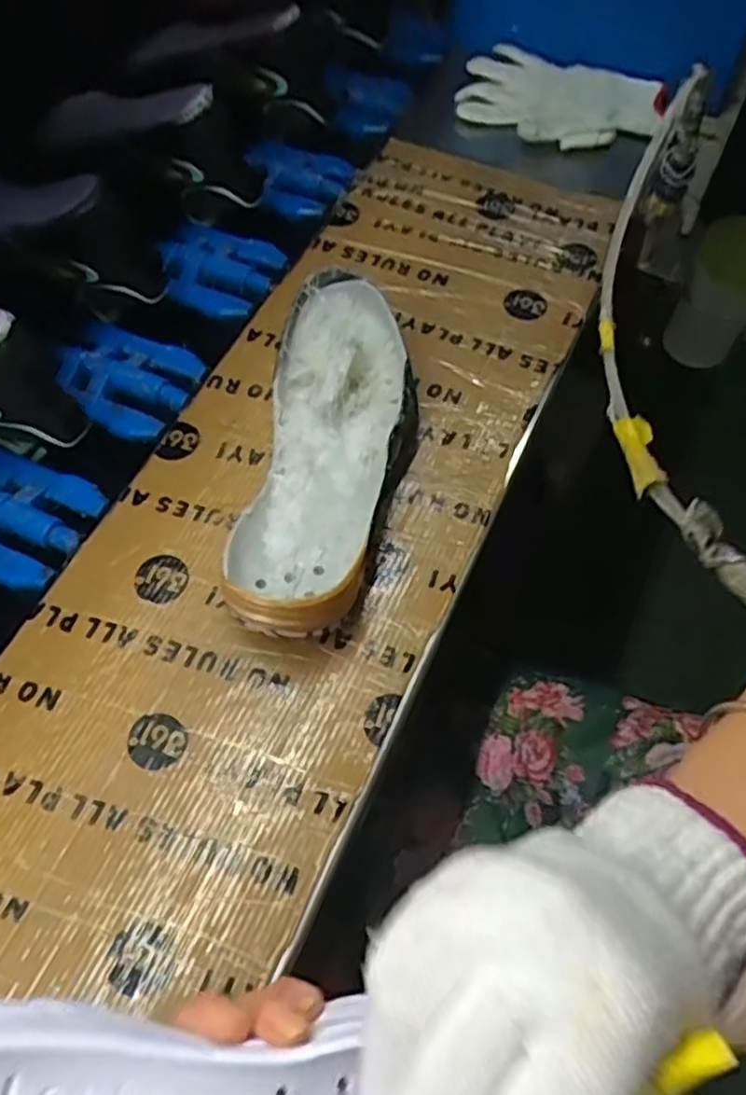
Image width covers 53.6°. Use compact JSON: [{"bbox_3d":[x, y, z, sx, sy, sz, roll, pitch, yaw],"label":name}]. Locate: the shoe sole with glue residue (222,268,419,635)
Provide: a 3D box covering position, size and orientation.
[{"bbox_3d":[-0.025,-0.058,0.479,0.099,0.057,0.256,7,64,4],"label":"shoe sole with glue residue"}]

